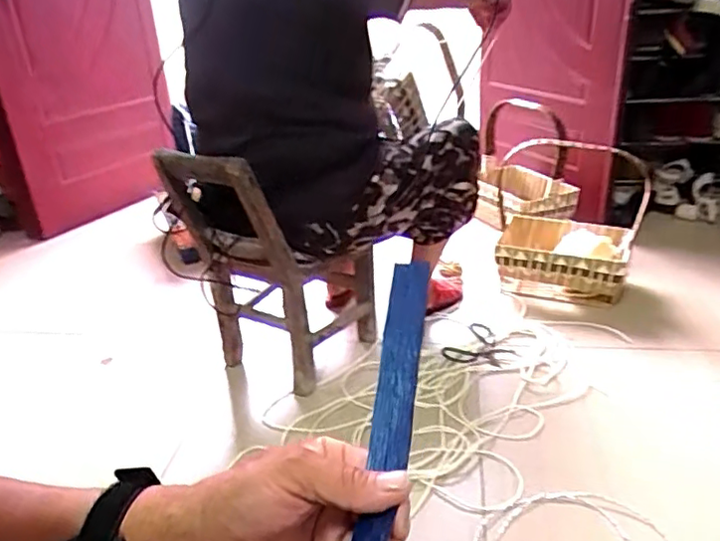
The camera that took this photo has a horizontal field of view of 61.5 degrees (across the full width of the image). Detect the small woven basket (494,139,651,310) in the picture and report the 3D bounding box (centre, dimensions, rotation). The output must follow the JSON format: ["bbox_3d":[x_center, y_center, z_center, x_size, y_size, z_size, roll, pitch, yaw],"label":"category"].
[{"bbox_3d":[0.560,-0.135,1.659,0.402,0.413,0.238,6,27,19],"label":"small woven basket"}]

